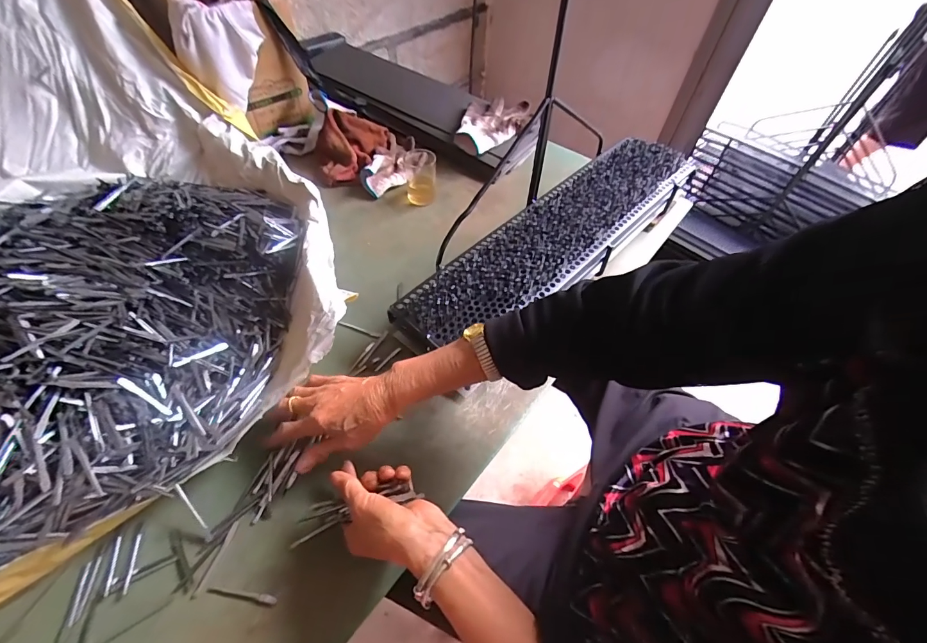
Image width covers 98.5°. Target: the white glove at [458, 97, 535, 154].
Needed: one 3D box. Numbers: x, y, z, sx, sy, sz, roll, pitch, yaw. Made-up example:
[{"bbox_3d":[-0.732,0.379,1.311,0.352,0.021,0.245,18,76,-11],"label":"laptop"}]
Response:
[{"bbox_3d":[0.065,-0.401,0.844,0.132,0.079,0.162,15,44,12],"label":"white glove"}]

